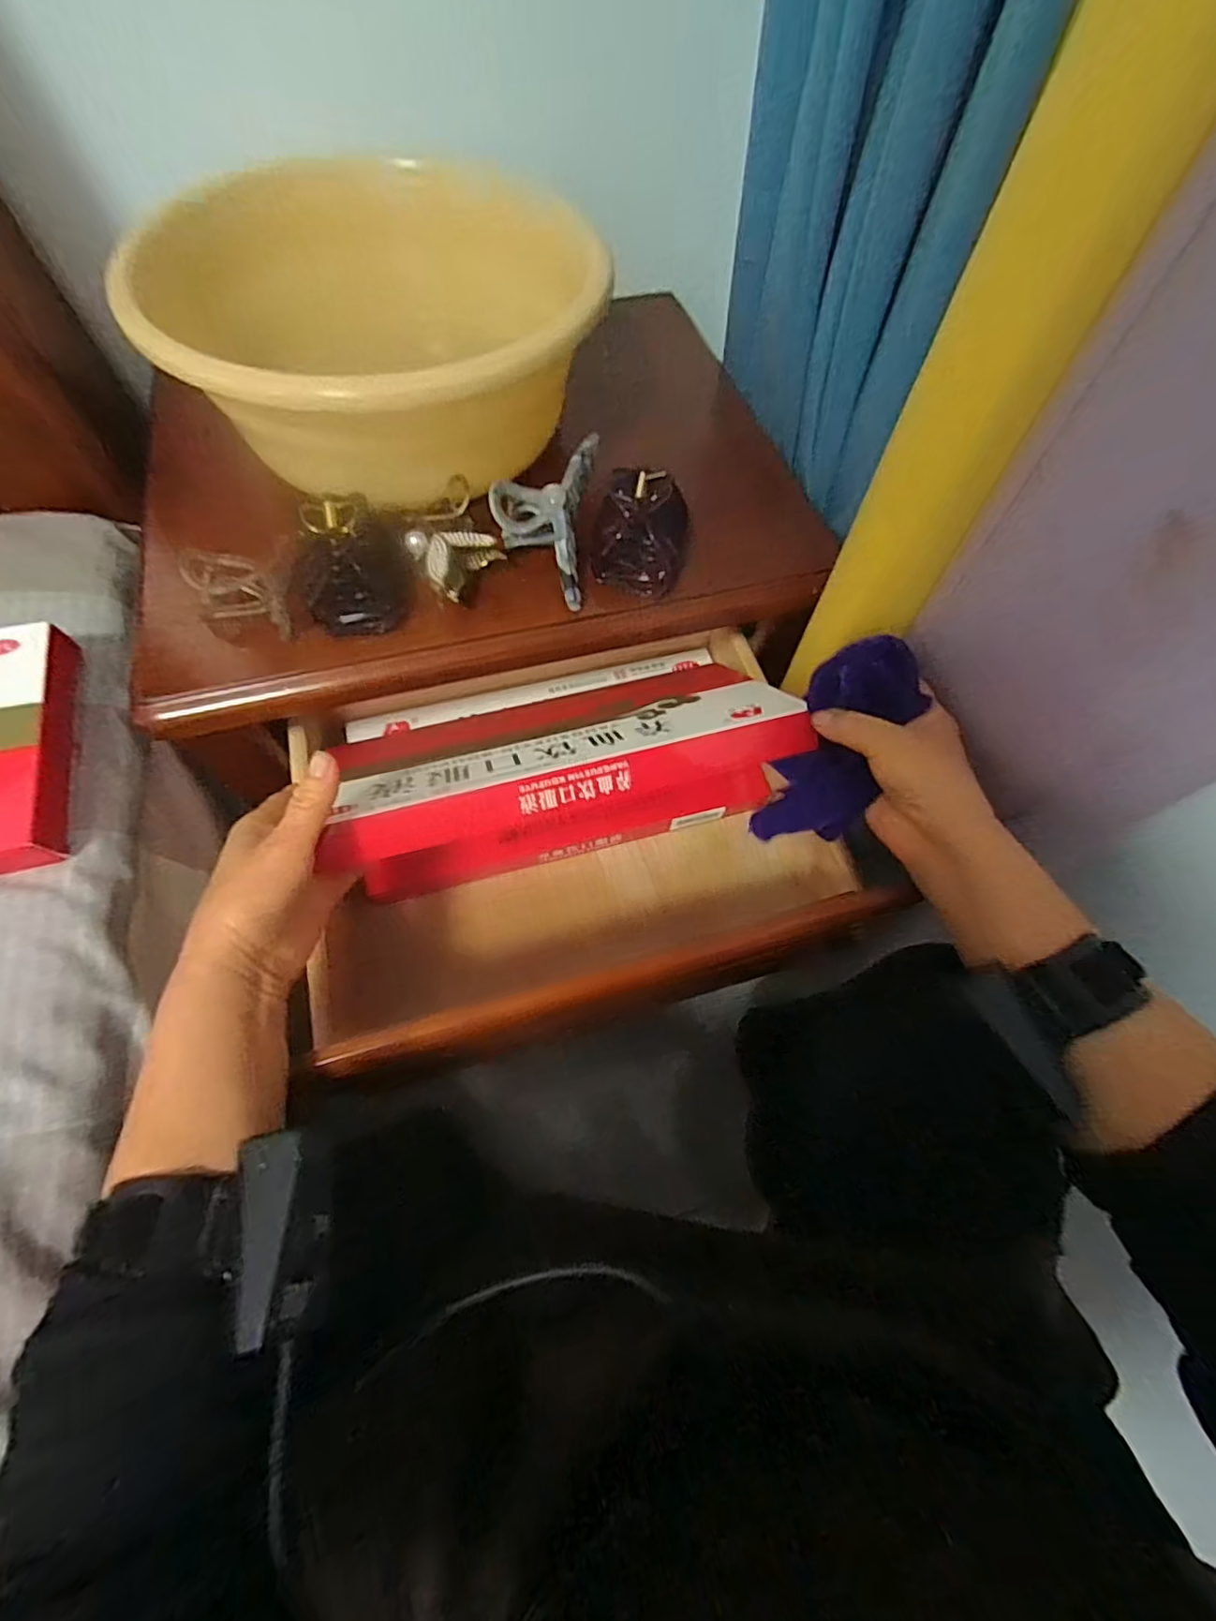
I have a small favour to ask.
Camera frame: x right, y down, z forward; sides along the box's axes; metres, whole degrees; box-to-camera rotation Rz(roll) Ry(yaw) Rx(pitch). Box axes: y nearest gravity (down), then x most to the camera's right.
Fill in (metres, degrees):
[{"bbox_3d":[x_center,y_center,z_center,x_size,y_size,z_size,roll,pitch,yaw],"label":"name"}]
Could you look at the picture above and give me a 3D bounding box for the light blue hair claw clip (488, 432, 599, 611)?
[{"bbox_3d":[-0.045,-0.200,0.406,0.066,0.042,0.116,5,63,0],"label":"light blue hair claw clip"}]

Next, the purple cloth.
[{"bbox_3d":[0.148,-0.037,0.394,0.062,0.151,0.028,24,27,8],"label":"purple cloth"}]

